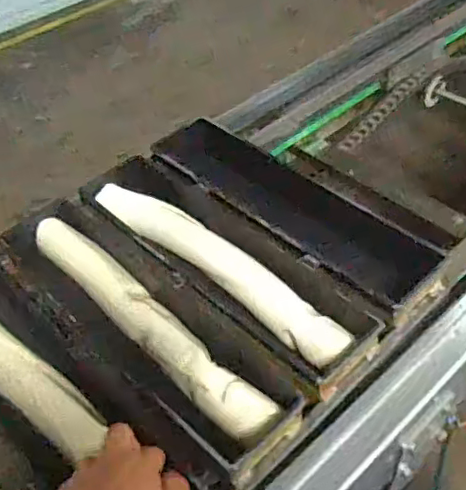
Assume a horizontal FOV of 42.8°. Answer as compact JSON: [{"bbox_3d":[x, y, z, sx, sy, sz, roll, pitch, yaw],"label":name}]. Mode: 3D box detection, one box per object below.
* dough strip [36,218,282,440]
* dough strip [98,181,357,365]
[{"bbox_3d":[-0.093,0.071,0.604,0.044,0.029,0.347,-37,54,-25],"label":"dough strip"},{"bbox_3d":[-0.022,0.019,0.654,0.345,0.035,0.054,31,58,29],"label":"dough strip"}]

